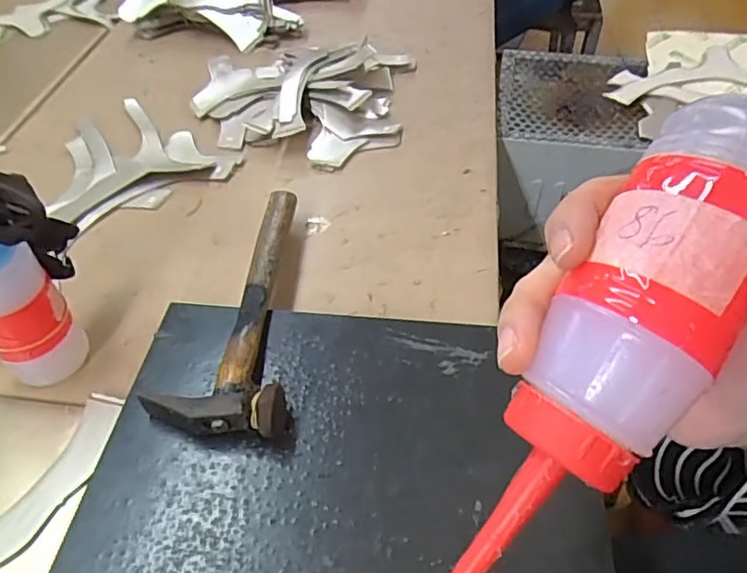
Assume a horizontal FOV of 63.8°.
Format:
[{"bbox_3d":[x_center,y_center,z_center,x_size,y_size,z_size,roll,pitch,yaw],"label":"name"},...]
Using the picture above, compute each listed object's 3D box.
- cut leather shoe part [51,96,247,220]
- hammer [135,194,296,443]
[{"bbox_3d":[-0.257,-0.144,0.628,0.177,0.010,0.181,-24,51,-20],"label":"cut leather shoe part"},{"bbox_3d":[-0.098,0.003,0.444,0.082,0.032,0.235,-1,47,0],"label":"hammer"}]

